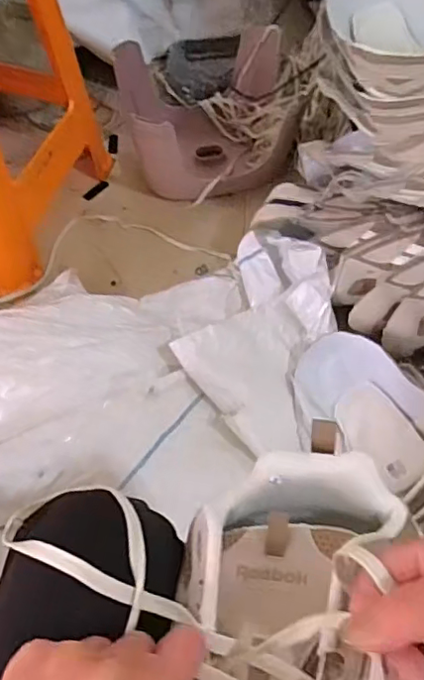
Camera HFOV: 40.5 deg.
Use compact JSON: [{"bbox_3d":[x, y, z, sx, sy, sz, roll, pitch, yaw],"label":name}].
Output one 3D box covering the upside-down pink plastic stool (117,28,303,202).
[{"bbox_3d":[0.002,-0.398,1.036,0.304,0.171,0.238,-13,58,-10],"label":"upside-down pink plastic stool"}]

